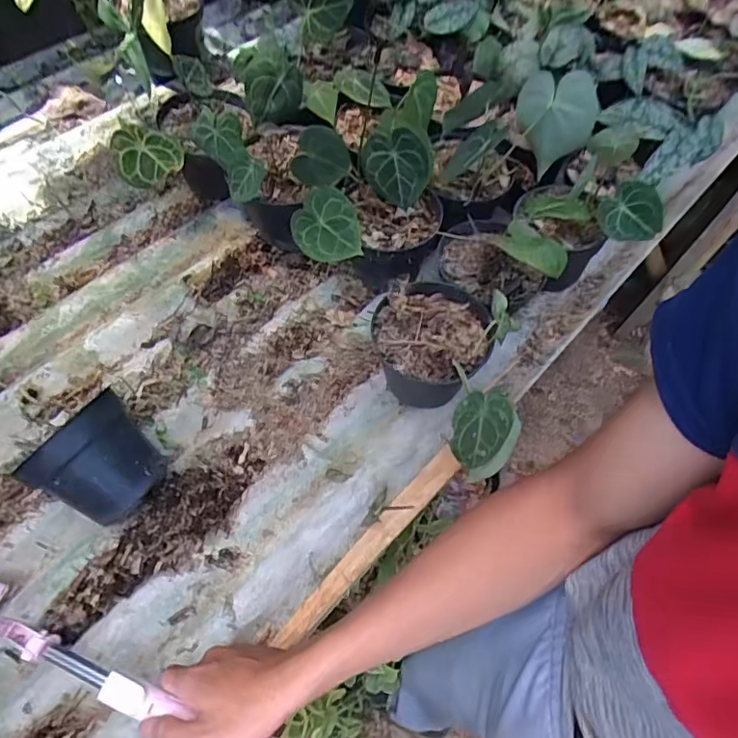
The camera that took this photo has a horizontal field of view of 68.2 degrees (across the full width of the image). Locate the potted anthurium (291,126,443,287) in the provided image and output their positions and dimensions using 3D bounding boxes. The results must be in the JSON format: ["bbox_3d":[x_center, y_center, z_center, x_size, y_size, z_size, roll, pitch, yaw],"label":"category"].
[{"bbox_3d":[-0.003,-0.196,0.693,0.185,0.191,0.135,11,57,0],"label":"potted anthurium"}]

